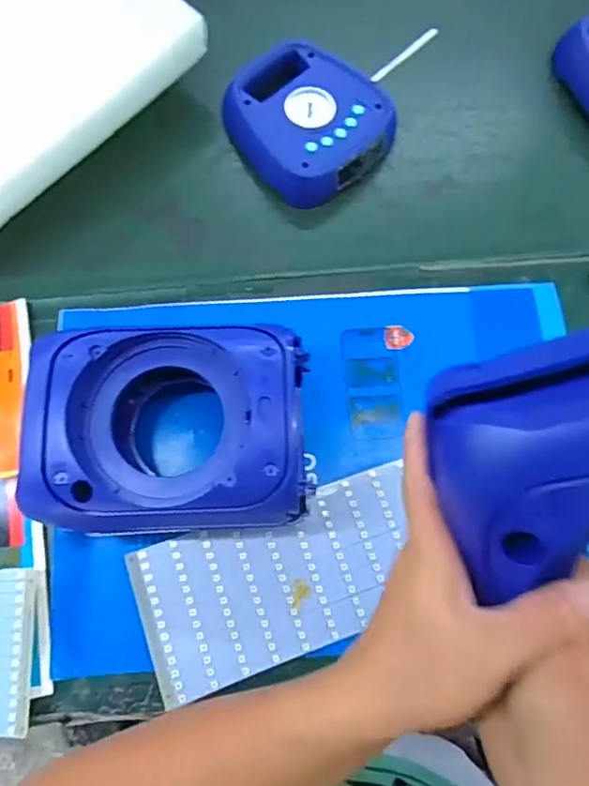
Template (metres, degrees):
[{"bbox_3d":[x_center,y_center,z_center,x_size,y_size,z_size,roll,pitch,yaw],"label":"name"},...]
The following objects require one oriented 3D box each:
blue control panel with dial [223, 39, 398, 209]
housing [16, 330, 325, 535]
[{"bbox_3d":[0.016,-0.306,0.618,0.156,0.042,0.167,-40,80,-11],"label":"blue control panel with dial"},{"bbox_3d":[-0.103,0.033,0.486,0.224,0.103,0.171,-1,75,-2],"label":"housing"}]

